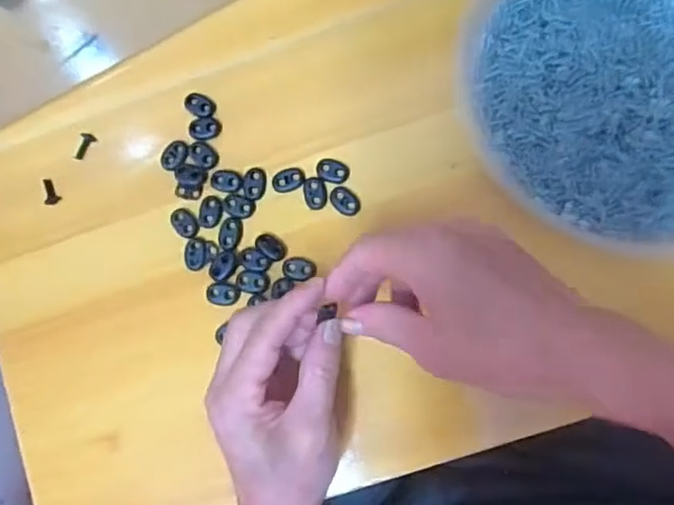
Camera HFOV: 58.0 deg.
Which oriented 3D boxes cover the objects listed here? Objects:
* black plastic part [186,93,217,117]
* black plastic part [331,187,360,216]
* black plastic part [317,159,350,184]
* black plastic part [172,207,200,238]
[{"bbox_3d":[-0.094,-0.101,0.420,0.022,0.006,0.015,21,88,7],"label":"black plastic part"},{"bbox_3d":[0.006,-0.034,0.404,0.022,0.004,0.014,44,91,7],"label":"black plastic part"},{"bbox_3d":[-0.003,-0.055,0.407,0.022,0.004,0.015,22,88,7],"label":"black plastic part"},{"bbox_3d":[-0.103,-0.020,0.411,0.014,0.004,0.022,-38,83,2],"label":"black plastic part"}]

